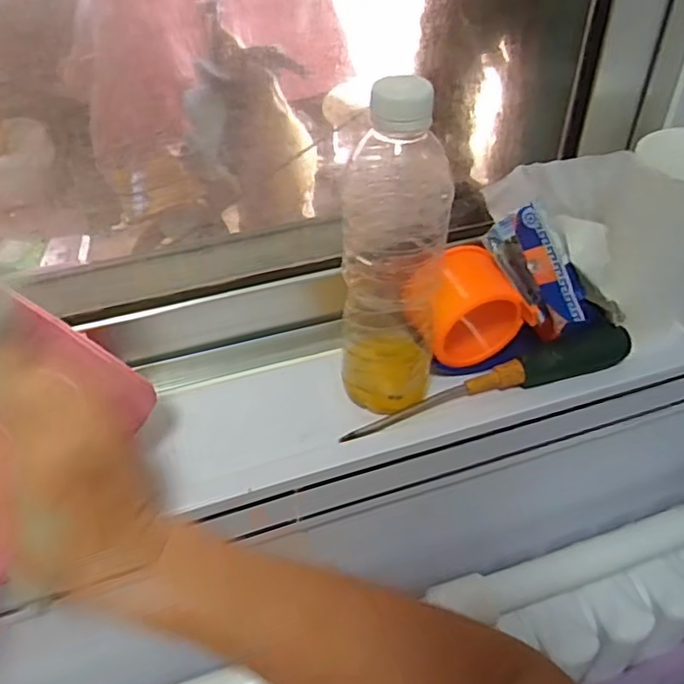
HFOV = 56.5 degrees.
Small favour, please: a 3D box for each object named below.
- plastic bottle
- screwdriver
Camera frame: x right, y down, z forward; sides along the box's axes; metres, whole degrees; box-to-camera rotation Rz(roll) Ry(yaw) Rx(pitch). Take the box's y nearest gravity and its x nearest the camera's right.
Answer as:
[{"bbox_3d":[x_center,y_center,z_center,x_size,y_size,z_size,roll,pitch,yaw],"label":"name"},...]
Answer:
[{"bbox_3d":[0.033,-0.053,0.397,0.062,0.222,0.056,4,42,7],"label":"plastic bottle"},{"bbox_3d":[0.110,0.029,0.457,0.221,0.034,0.024,-15,43,-14],"label":"screwdriver"}]

